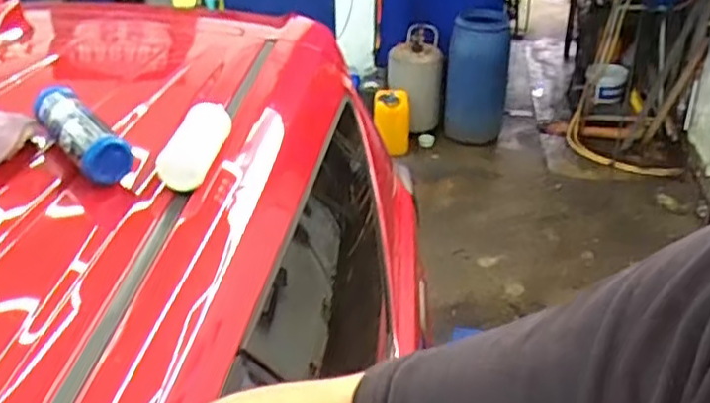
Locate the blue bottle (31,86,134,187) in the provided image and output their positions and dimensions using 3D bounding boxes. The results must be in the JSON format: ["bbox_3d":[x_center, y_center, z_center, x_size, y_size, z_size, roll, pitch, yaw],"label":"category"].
[{"bbox_3d":[-0.362,-0.092,0.875,0.055,0.054,0.201,-24,38,-33],"label":"blue bottle"}]

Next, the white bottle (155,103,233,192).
[{"bbox_3d":[-0.205,-0.079,0.890,0.068,0.050,0.158,4,32,9],"label":"white bottle"}]

